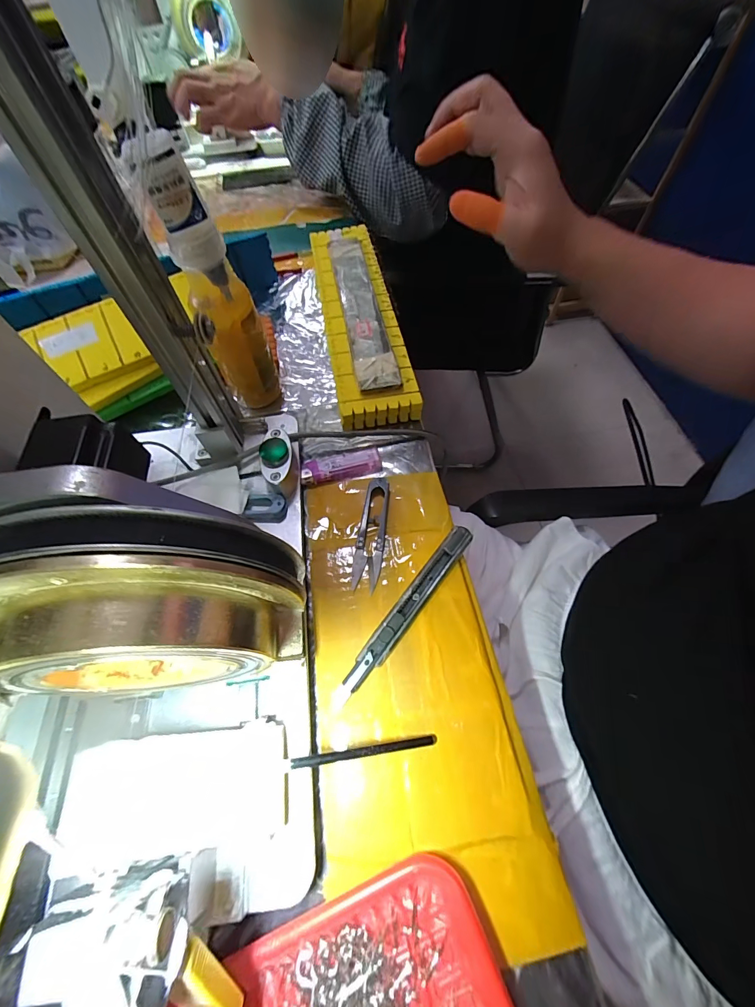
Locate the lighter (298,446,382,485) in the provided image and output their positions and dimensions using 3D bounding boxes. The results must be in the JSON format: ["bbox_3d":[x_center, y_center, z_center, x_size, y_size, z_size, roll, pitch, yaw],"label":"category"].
[{"bbox_3d":[-0.034,-0.036,0.361,0.074,0.009,0.022,-12,61,-7],"label":"lighter"}]

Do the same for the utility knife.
[{"bbox_3d":[0.023,0.079,0.289,0.017,0.013,0.157,35,66,17],"label":"utility knife"}]

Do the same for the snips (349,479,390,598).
[{"bbox_3d":[-0.004,0.023,0.328,0.023,0.005,0.103,7,61,3],"label":"snips"}]

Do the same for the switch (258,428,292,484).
[{"bbox_3d":[-0.085,-0.035,0.330,0.026,0.031,0.047,-10,61,-4],"label":"switch"}]

